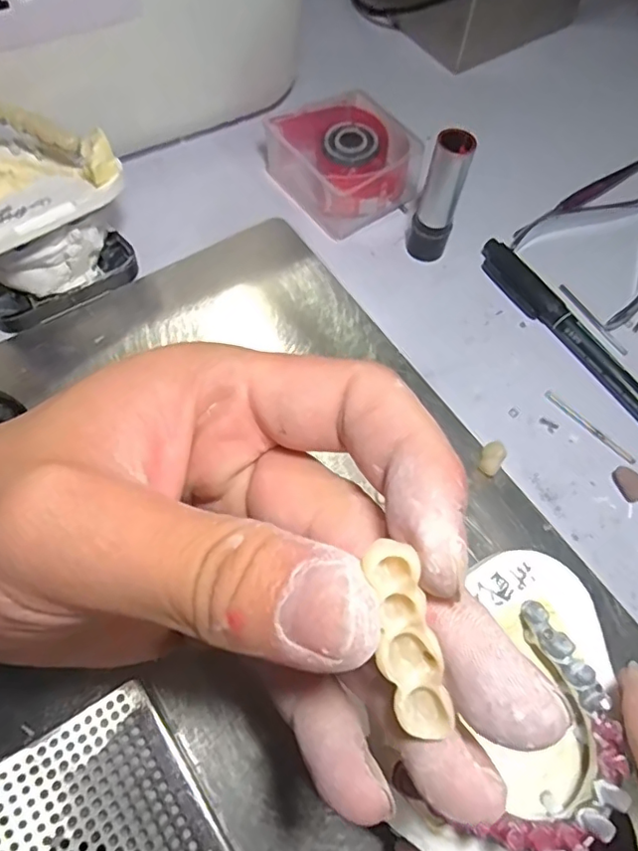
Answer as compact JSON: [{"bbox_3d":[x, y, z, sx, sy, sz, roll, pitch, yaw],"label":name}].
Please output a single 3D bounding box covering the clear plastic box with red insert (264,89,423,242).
[{"bbox_3d":[0.012,-0.131,0.283,0.051,0.033,0.066,-34,71,-18],"label":"clear plastic box with red insert"}]

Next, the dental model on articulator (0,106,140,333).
[{"bbox_3d":[-0.119,-0.087,0.238,0.075,0.057,0.067,-22,68,-13],"label":"dental model on articulator"}]

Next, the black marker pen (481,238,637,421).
[{"bbox_3d":[0.118,-0.031,0.249,0.012,0.010,0.138,-28,69,-16],"label":"black marker pen"}]

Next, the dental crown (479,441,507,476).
[{"bbox_3d":[0.069,0.013,0.226,0.009,0.007,0.013,25,66,9],"label":"dental crown"}]

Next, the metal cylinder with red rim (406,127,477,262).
[{"bbox_3d":[0.053,-0.099,0.253,0.018,0.061,0.013,11,64,2],"label":"metal cylinder with red rim"}]

